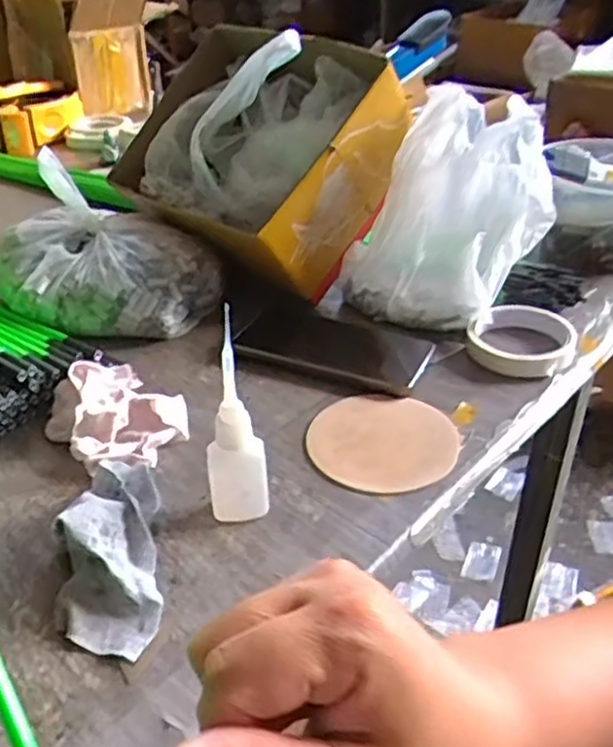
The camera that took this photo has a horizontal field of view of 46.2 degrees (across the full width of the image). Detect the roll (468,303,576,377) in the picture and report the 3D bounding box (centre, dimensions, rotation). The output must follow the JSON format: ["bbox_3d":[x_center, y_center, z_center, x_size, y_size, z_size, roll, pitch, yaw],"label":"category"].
[{"bbox_3d":[0.183,-0.029,0.614,0.088,0.028,0.086,7,36,10],"label":"roll"}]

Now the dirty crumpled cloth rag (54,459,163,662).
[{"bbox_3d":[-0.116,0.096,0.430,0.049,0.046,0.139,-6,35,-8],"label":"dirty crumpled cloth rag"}]

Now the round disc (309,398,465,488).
[{"bbox_3d":[0.057,0.051,0.534,0.108,0.006,0.108,-1,35,0],"label":"round disc"}]

